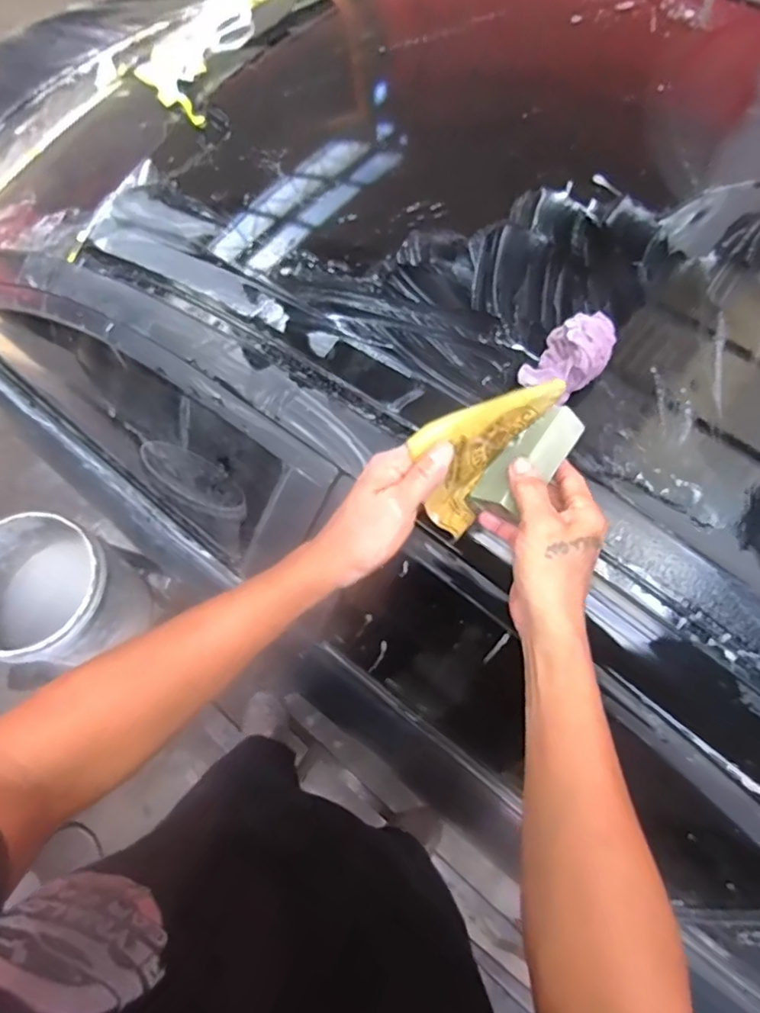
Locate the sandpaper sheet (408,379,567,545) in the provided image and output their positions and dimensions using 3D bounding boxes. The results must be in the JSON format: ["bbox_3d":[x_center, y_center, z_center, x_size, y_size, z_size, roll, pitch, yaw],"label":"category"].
[{"bbox_3d":[0.093,-0.040,0.456,0.132,0.098,0.034,-27,47,-11],"label":"sandpaper sheet"}]

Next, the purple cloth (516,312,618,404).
[{"bbox_3d":[0.213,-0.169,0.636,0.072,0.072,0.087,42,76,15],"label":"purple cloth"}]

